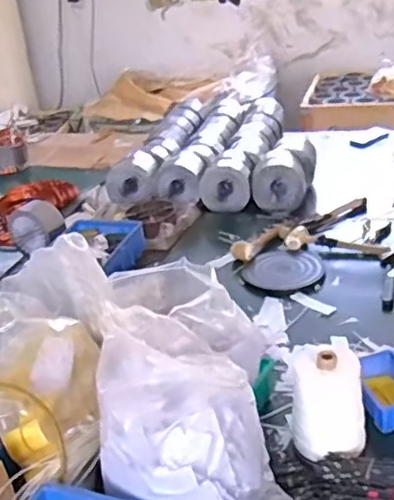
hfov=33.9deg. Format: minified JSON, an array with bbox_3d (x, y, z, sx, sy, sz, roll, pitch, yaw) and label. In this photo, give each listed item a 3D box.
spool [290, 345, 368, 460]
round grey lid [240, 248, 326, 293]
[{"bbox_3d":[0.204,0.239,0.996,0.112,0.174,0.094,1,28,13],"label":"spool"},{"bbox_3d":[0.206,0.046,1.543,0.198,0.018,0.201,-5,27,2],"label":"round grey lid"}]

